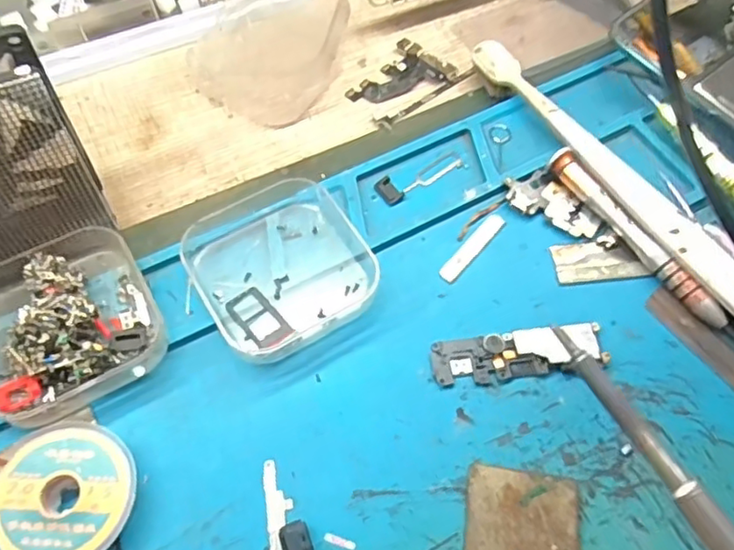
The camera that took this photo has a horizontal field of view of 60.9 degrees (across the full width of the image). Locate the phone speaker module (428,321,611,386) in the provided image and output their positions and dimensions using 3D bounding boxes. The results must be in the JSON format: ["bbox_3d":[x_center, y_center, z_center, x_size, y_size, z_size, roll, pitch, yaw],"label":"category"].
[{"bbox_3d":[0.057,0.029,0.233,0.065,0.006,0.018,-6,61,-4],"label":"phone speaker module"}]

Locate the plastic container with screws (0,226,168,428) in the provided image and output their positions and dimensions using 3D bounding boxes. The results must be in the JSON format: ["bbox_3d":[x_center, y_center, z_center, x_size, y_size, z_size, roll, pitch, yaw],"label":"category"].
[{"bbox_3d":[-0.111,0.017,0.226,0.062,0.024,0.065,-26,64,-15],"label":"plastic container with screws"}]

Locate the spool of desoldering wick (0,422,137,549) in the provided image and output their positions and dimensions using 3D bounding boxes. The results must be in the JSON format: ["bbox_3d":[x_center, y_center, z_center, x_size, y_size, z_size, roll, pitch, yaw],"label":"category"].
[{"bbox_3d":[-0.097,0.072,0.201,0.042,0.013,0.045,0,61,-1],"label":"spool of desoldering wick"}]

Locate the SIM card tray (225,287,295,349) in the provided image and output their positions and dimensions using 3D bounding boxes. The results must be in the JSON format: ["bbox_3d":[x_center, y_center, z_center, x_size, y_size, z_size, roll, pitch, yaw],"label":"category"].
[{"bbox_3d":[-0.041,0.016,0.233,0.014,0.004,0.026,-38,68,-20],"label":"SIM card tray"}]

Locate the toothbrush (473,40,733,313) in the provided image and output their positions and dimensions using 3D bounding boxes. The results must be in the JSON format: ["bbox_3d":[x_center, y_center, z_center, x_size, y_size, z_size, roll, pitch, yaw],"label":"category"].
[{"bbox_3d":[0.105,-0.040,0.265,0.014,0.018,0.180,-28,65,-16],"label":"toothbrush"}]

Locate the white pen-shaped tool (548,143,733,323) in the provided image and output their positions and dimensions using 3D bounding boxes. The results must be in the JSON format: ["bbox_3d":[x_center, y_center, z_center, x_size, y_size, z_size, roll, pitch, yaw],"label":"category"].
[{"bbox_3d":[0.109,-0.016,0.255,0.010,0.012,0.092,-32,66,-17],"label":"white pen-shaped tool"}]

